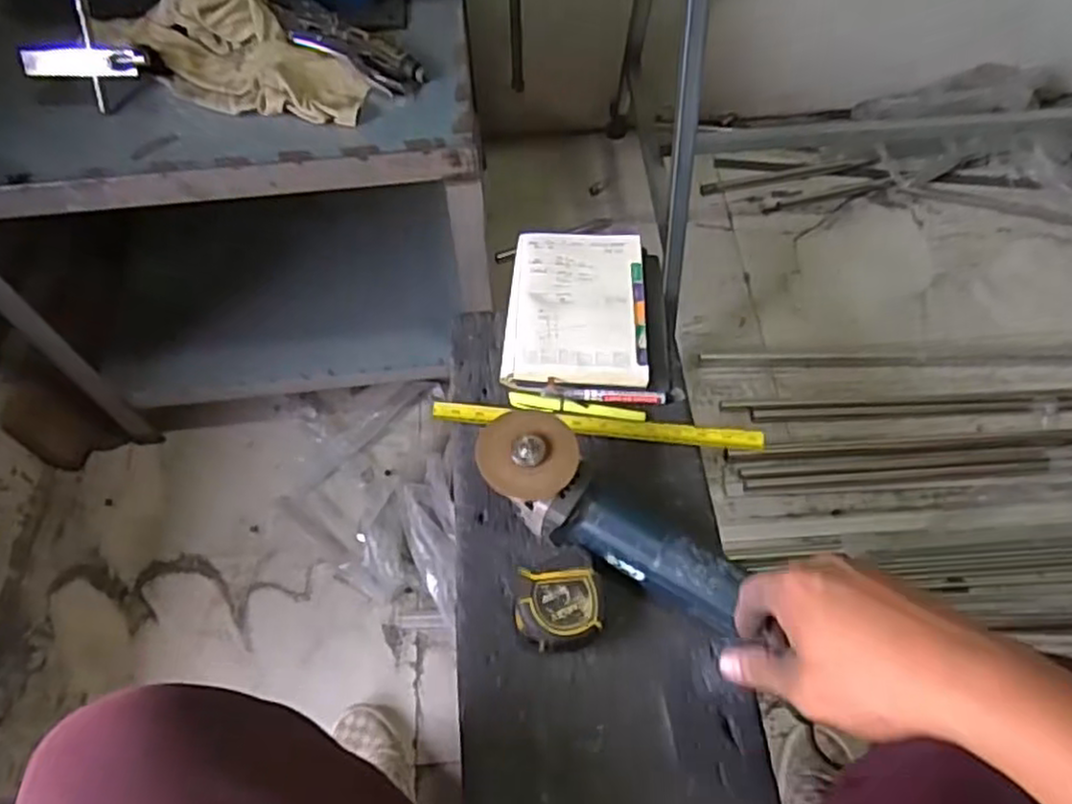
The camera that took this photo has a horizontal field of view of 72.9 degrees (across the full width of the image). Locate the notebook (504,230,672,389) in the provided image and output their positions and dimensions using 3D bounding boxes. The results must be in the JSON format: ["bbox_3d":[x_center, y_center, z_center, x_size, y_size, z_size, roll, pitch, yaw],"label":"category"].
[{"bbox_3d":[0.056,-0.106,0.796,0.171,0.028,0.210,2,60,3],"label":"notebook"}]

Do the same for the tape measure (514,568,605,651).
[{"bbox_3d":[0.020,0.183,0.631,0.074,0.049,0.065,-1,60,1],"label":"tape measure"}]

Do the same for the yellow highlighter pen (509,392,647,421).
[{"bbox_3d":[0.042,0.007,0.746,0.139,0.008,0.016,8,61,6],"label":"yellow highlighter pen"}]

